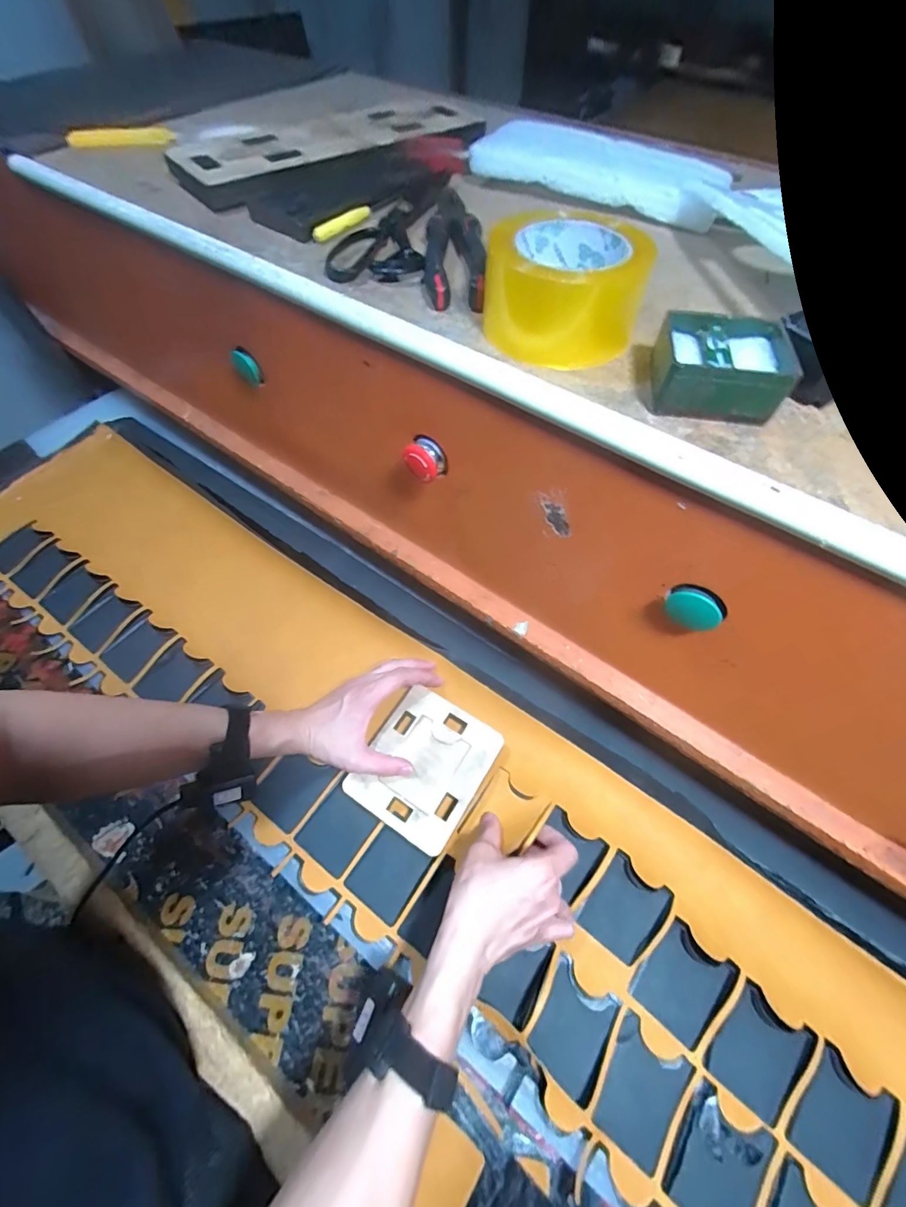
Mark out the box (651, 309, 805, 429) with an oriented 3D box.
[{"bbox_3d":[0.176,-0.157,0.304,0.077,0.035,0.071,11,59,7],"label":"box"}]

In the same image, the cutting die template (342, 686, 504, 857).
[{"bbox_3d":[-0.031,0.177,0.511,0.125,0.011,0.145,29,63,17],"label":"cutting die template"}]

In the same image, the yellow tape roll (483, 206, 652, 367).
[{"bbox_3d":[0.080,-0.237,0.349,0.106,0.071,0.106,0,58,1],"label":"yellow tape roll"}]

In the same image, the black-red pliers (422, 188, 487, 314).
[{"bbox_3d":[0.000,-0.327,0.411,0.050,0.025,0.216,0,58,1],"label":"black-red pliers"}]

